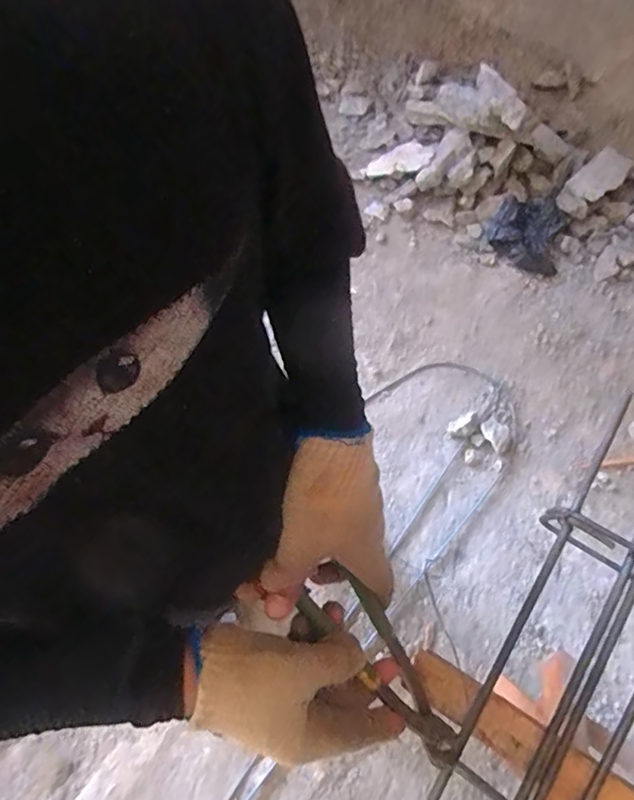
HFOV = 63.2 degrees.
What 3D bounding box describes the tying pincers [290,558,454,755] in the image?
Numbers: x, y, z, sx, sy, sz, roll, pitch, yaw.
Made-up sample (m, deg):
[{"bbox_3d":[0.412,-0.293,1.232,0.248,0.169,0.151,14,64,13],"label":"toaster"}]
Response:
[{"bbox_3d":[0.051,0.214,0.421,0.191,0.022,0.053,52,33,-11],"label":"tying pincers"}]

